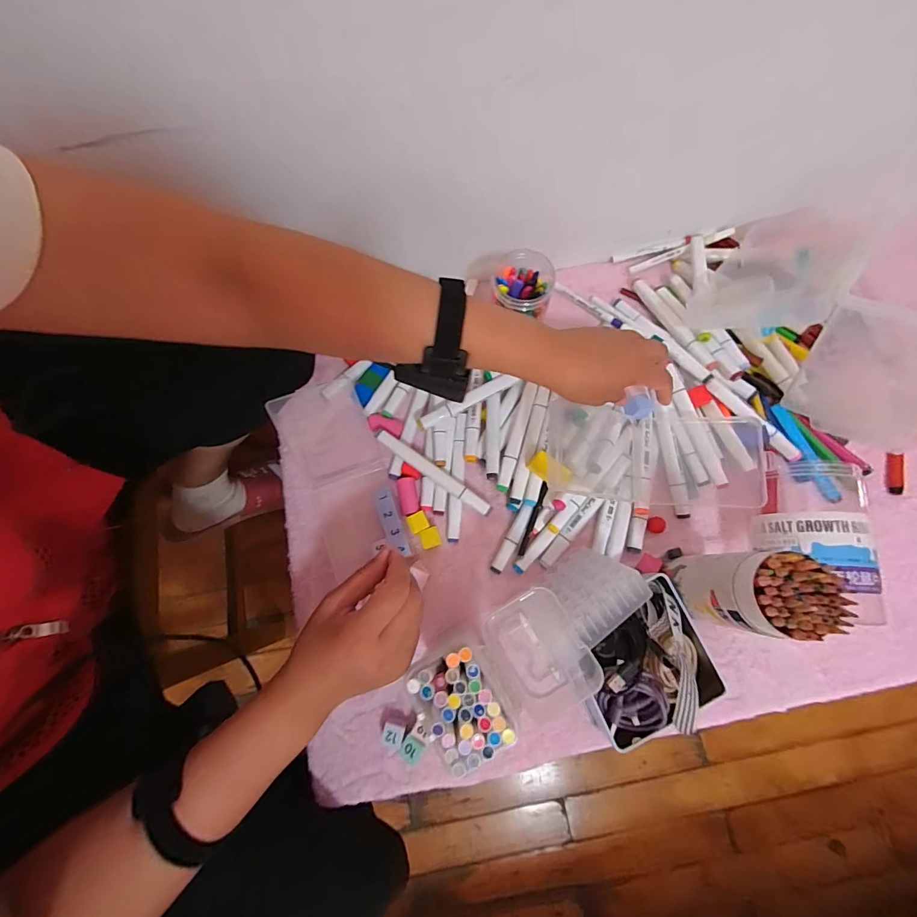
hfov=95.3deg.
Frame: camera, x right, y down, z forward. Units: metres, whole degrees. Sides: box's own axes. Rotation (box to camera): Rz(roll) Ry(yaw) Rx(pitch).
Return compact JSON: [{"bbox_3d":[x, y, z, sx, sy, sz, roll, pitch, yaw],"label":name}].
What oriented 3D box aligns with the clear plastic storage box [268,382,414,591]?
[{"bbox_3d":[-0.136,0.015,0.476,0.097,0.012,0.221,-23,77,-5],"label":"clear plastic storage box"}]

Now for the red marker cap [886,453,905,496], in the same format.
[{"bbox_3d":[0.495,0.018,0.473,0.015,0.009,0.045,-3,91,0],"label":"red marker cap"}]

